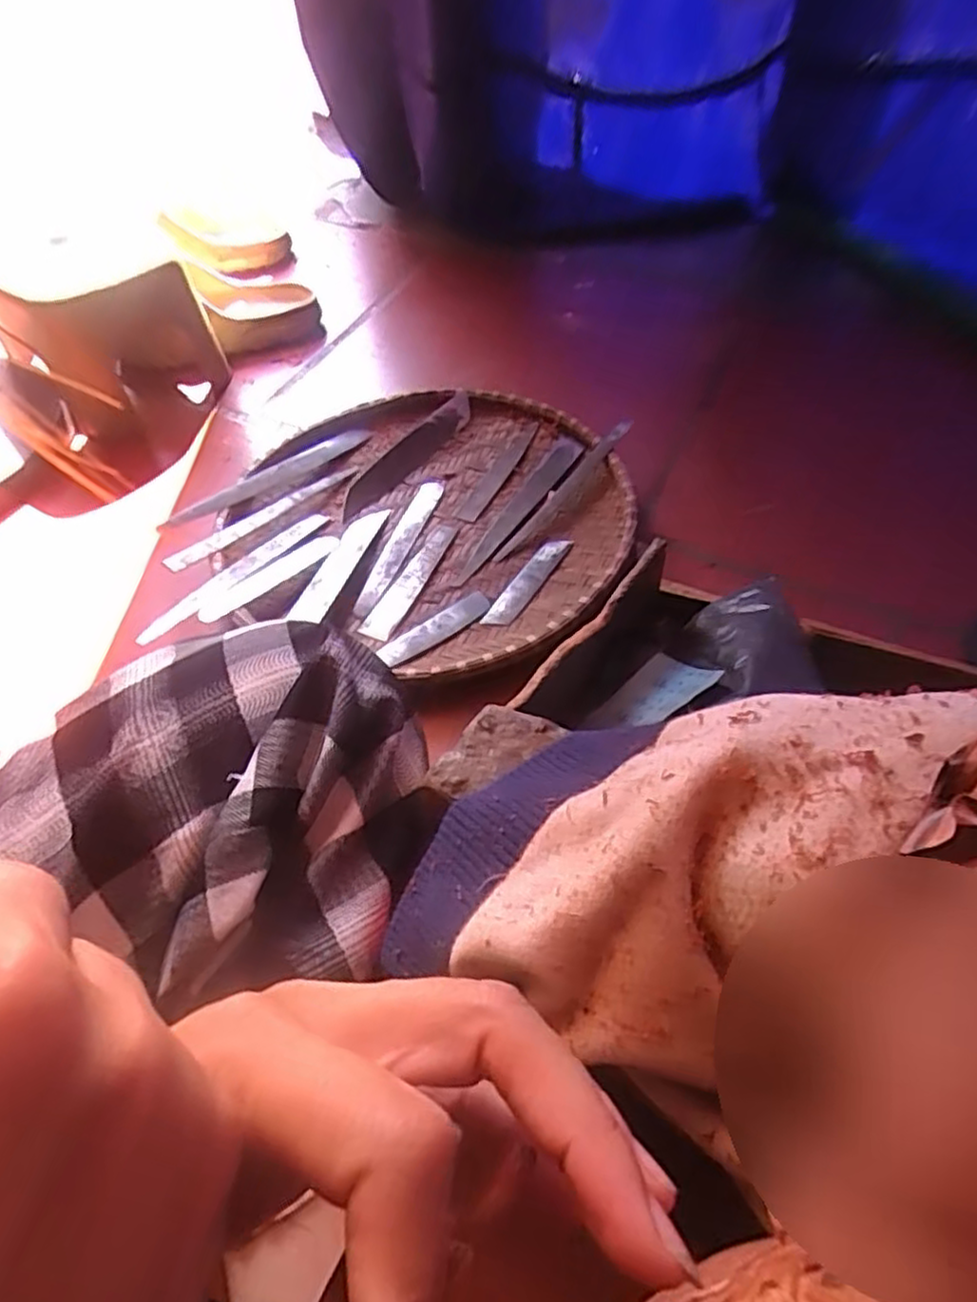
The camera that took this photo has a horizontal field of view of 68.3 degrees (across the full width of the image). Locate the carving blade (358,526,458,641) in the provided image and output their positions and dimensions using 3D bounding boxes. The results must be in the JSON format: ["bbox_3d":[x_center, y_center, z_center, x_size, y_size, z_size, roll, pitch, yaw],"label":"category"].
[{"bbox_3d":[-0.062,-0.057,0.576,0.025,0.007,0.126,17,57,16],"label":"carving blade"}]

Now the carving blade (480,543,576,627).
[{"bbox_3d":[0.031,-0.055,0.564,0.023,0.004,0.101,26,61,20],"label":"carving blade"}]

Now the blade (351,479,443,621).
[{"bbox_3d":[-0.075,-0.089,0.600,0.027,0.007,0.160,13,56,13],"label":"blade"}]

